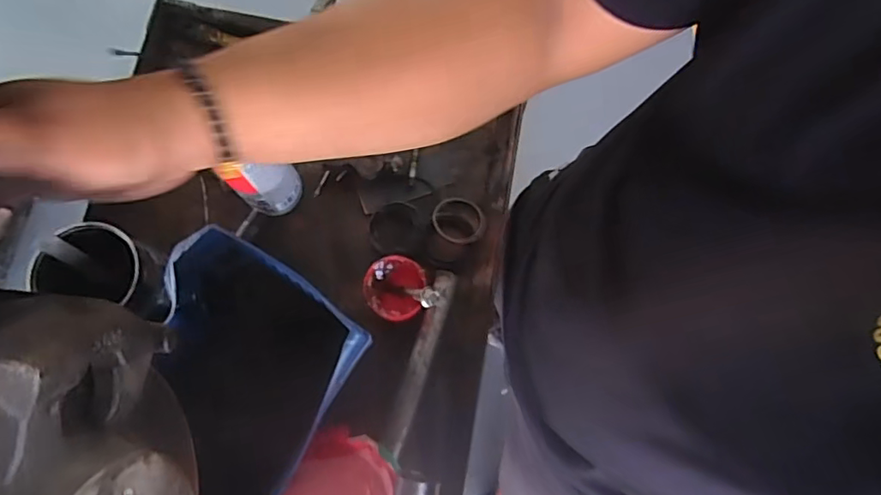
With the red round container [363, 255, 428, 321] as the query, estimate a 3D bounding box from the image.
[{"bbox_3d":[-0.049,0.044,0.602,0.062,0.029,0.065,0,76,-1],"label":"red round container"}]

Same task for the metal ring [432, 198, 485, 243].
[{"bbox_3d":[0.021,-0.032,0.647,0.062,0.008,0.055,35,78,7],"label":"metal ring"}]

